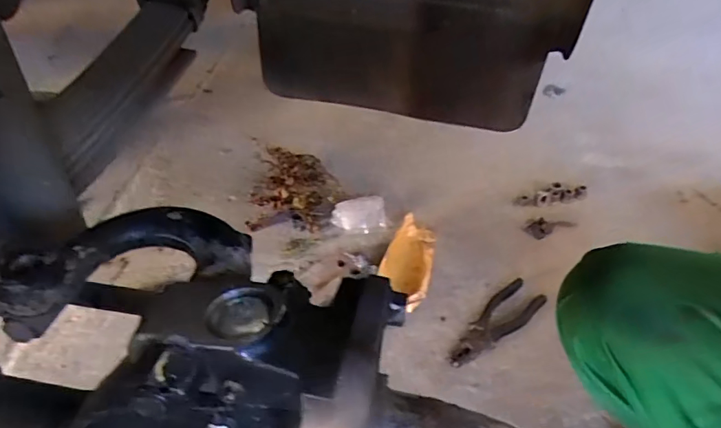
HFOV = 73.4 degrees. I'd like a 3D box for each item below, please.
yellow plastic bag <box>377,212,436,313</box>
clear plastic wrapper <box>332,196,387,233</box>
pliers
[{"bbox_3d":[0.081,0.081,0.804,0.080,0.039,0.184,13,44,12],"label":"yellow plastic bag"},{"bbox_3d":[0.001,0.004,0.887,0.102,0.048,0.061,-14,45,-17],"label":"clear plastic wrapper"},{"bbox_3d":[0.203,0.167,0.727,0.193,0.019,0.058,-32,52,-31],"label":"pliers"}]

